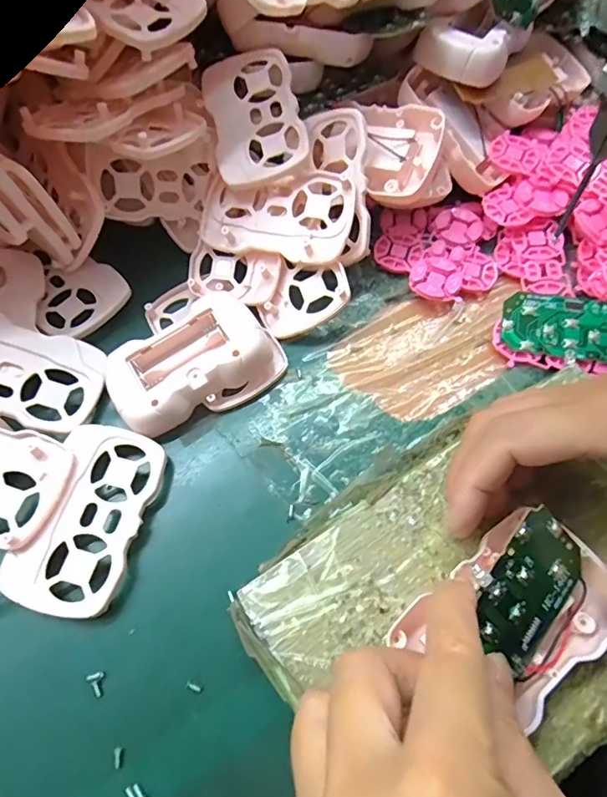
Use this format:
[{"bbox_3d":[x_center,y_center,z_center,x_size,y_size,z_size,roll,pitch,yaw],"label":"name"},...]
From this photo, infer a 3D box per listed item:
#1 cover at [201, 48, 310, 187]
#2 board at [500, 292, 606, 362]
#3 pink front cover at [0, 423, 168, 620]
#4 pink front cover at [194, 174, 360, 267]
[{"bbox_3d":[-0.029,-0.164,0.290,0.053,0.011,0.081,-17,76,6],"label":"cover"},{"bbox_3d":[0.152,-0.040,0.279,0.074,0.004,0.039,12,75,10],"label":"board"},{"bbox_3d":[-0.103,0.058,0.241,0.051,0.017,0.087,14,66,6],"label":"pink front cover"},{"bbox_3d":[-0.016,-0.106,0.291,0.088,0.015,0.051,8,82,11],"label":"pink front cover"}]

